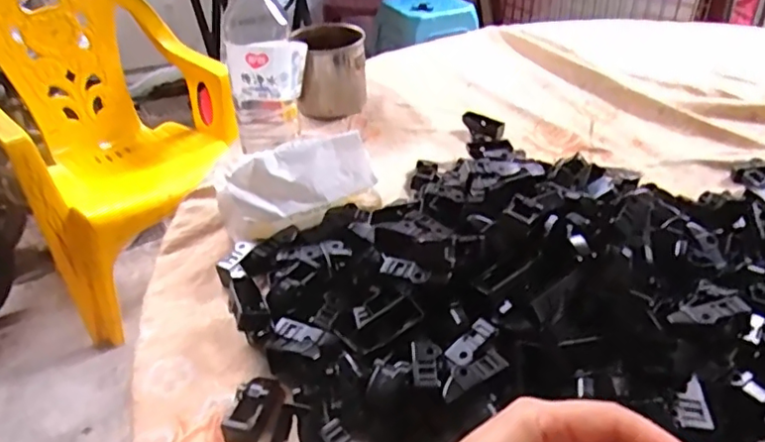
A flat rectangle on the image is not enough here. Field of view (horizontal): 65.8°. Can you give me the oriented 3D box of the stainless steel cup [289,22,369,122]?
[{"bbox_3d":[-0.065,-0.190,0.753,0.088,0.097,0.077,-3,37,0],"label":"stainless steel cup"}]

